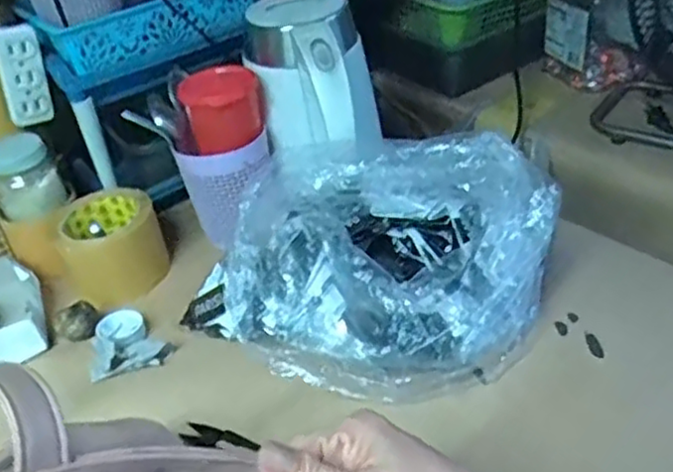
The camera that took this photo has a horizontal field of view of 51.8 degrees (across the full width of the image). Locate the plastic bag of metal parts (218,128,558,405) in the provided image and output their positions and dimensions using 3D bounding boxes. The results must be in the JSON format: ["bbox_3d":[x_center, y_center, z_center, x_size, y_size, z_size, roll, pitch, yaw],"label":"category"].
[{"bbox_3d":[0.041,0.023,0.570,0.244,0.118,0.193,8,39,20],"label":"plastic bag of metal parts"}]

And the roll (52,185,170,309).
[{"bbox_3d":[-0.225,0.009,0.704,0.094,0.077,0.089,-5,36,4],"label":"roll"}]

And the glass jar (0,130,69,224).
[{"bbox_3d":[-0.317,-0.059,0.704,0.064,0.072,0.064,-23,39,-20],"label":"glass jar"}]

